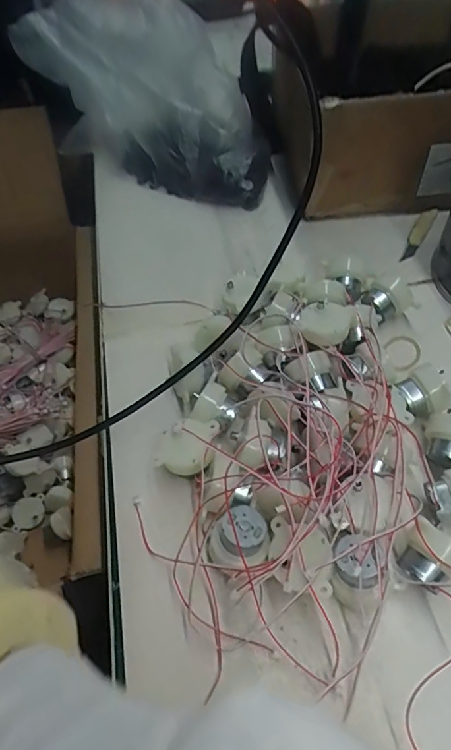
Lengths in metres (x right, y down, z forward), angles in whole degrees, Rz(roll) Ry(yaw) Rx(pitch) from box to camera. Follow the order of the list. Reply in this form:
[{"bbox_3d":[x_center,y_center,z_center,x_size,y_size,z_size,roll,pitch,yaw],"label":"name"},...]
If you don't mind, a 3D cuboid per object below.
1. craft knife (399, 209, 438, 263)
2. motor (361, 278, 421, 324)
[{"bbox_3d":[0.170,-0.125,0.428,0.014,0.006,0.074,25,59,20],"label":"craft knife"},{"bbox_3d":[0.121,-0.054,0.362,0.037,0.024,0.026,-16,54,-8],"label":"motor"}]

